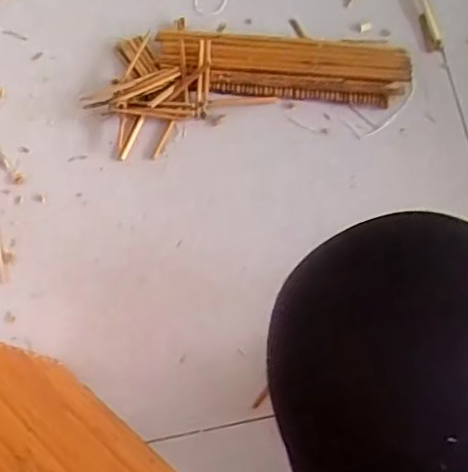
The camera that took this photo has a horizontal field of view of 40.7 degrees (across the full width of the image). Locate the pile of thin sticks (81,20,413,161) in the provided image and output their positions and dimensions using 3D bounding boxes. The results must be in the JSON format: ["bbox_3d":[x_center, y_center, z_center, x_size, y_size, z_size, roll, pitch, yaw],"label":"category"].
[{"bbox_3d":[0.015,-0.177,0.679,0.326,0.024,0.126,-11,77,-1],"label":"pile of thin sticks"}]

